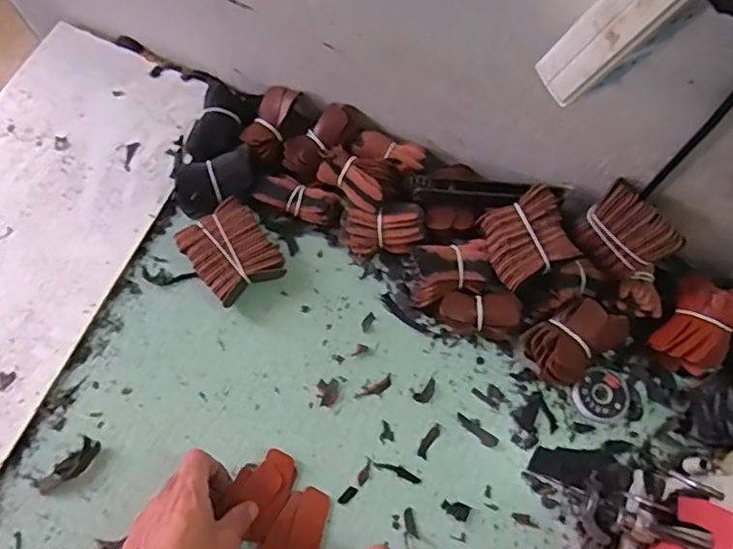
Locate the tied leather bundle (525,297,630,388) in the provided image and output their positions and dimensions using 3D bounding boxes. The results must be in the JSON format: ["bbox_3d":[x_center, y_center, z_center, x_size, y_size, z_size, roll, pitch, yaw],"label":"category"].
[{"bbox_3d":[0.197,0.063,0.556,0.087,0.045,0.058,-32,75,-13],"label":"tied leather bundle"}]

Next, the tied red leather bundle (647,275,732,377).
[{"bbox_3d":[0.307,0.052,0.551,0.059,0.064,0.086,32,72,9],"label":"tied red leather bundle"}]

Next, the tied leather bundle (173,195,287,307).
[{"bbox_3d":[-0.131,-0.021,0.575,0.073,0.034,0.085,-38,76,-14],"label":"tied leather bundle"}]

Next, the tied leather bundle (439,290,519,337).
[{"bbox_3d":[0.108,0.037,0.570,0.075,0.027,0.037,6,70,0],"label":"tied leather bundle"}]

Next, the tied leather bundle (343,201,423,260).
[{"bbox_3d":[0.016,-0.044,0.591,0.077,0.037,0.042,-1,71,-3],"label":"tied leather bundle"}]

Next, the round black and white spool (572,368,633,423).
[{"bbox_3d":[0.223,0.113,0.556,0.052,0.011,0.049,1,71,-2],"label":"round black and white spool"}]

